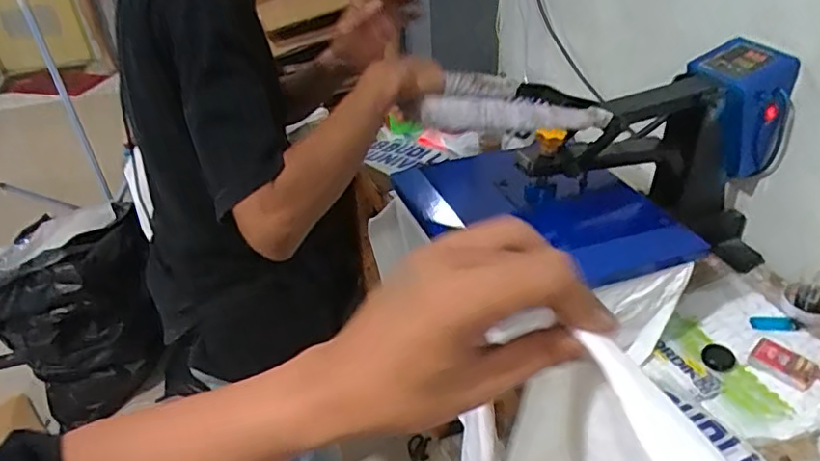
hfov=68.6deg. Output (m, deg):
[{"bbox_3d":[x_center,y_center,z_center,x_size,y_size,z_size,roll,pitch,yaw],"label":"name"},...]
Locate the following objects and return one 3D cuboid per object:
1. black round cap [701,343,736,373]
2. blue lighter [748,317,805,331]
[{"bbox_3d":[0.498,0.205,0.967,0.049,0.012,0.056,20,42,29],"label":"black round cap"},{"bbox_3d":[0.624,0.159,1.020,0.083,0.012,0.025,3,37,10],"label":"blue lighter"}]

